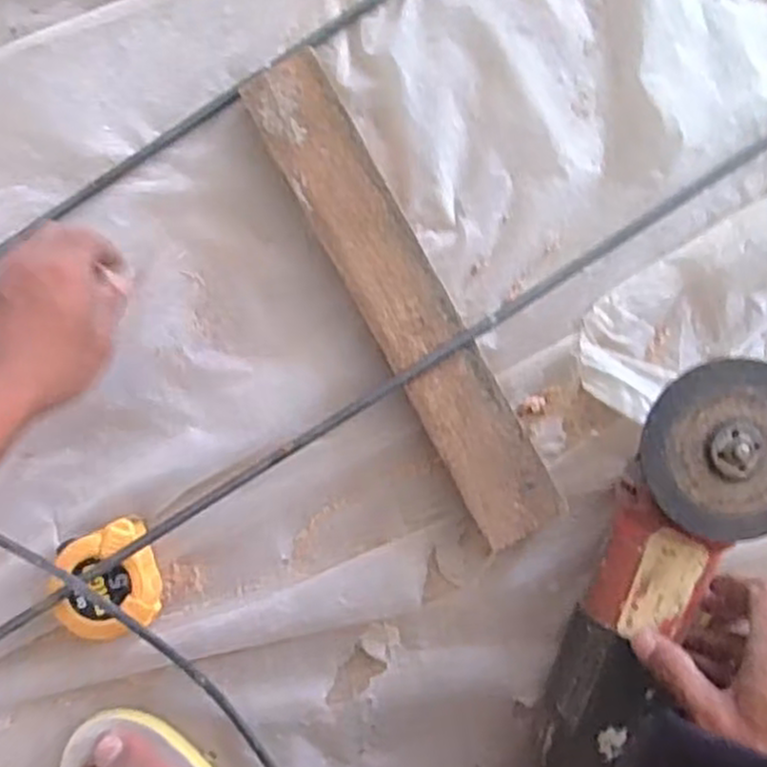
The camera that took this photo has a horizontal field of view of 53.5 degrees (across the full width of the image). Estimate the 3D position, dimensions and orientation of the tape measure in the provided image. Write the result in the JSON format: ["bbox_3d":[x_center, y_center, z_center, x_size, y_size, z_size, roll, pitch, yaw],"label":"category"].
[{"bbox_3d":[-0.176,0.125,0.492,0.058,0.034,0.070,-6,90,2],"label":"tape measure"}]

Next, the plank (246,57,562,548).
[{"bbox_3d":[0.014,-0.056,0.482,0.057,0.035,0.323,-29,89,2],"label":"plank"}]

